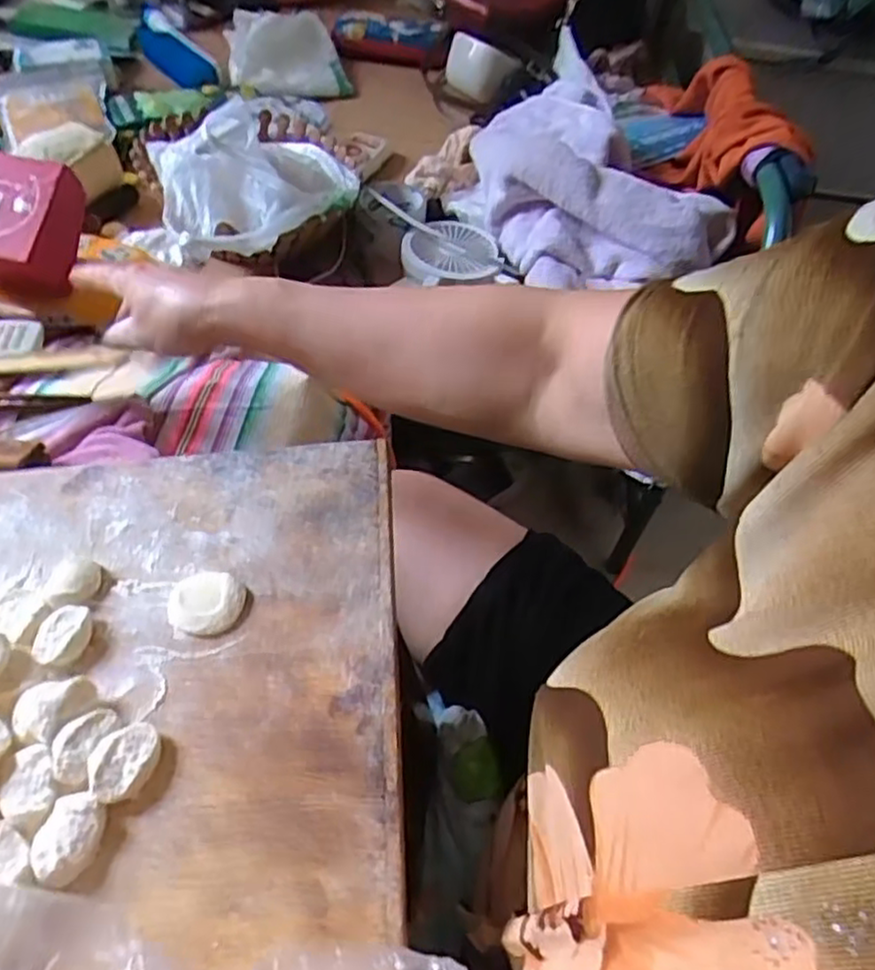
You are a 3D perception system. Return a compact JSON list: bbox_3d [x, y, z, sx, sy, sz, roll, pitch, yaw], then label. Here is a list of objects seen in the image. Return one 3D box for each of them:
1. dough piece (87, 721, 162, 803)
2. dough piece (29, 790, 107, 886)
[{"bbox_3d":[-0.140,0.124,0.311,0.025,0.011,0.034,20,52,11],"label":"dough piece"},{"bbox_3d":[-0.155,0.149,0.292,0.024,0.011,0.034,6,51,-1],"label":"dough piece"}]

